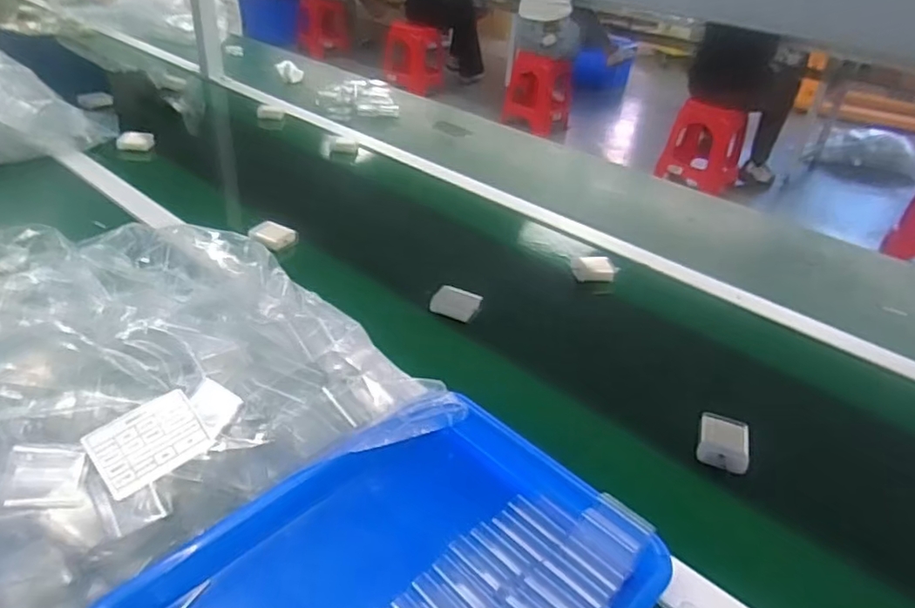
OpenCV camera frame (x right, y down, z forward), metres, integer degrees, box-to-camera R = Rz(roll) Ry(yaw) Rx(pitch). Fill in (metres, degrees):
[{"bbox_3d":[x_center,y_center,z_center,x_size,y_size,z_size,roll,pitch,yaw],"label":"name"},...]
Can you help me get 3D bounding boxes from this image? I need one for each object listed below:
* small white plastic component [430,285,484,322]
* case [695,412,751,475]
[{"bbox_3d":[-0.001,-0.001,0.716,0.049,0.018,0.044,18,35,18],"label":"small white plastic component"},{"bbox_3d":[0.246,0.127,0.564,0.042,0.014,0.061,16,34,15],"label":"case"}]

